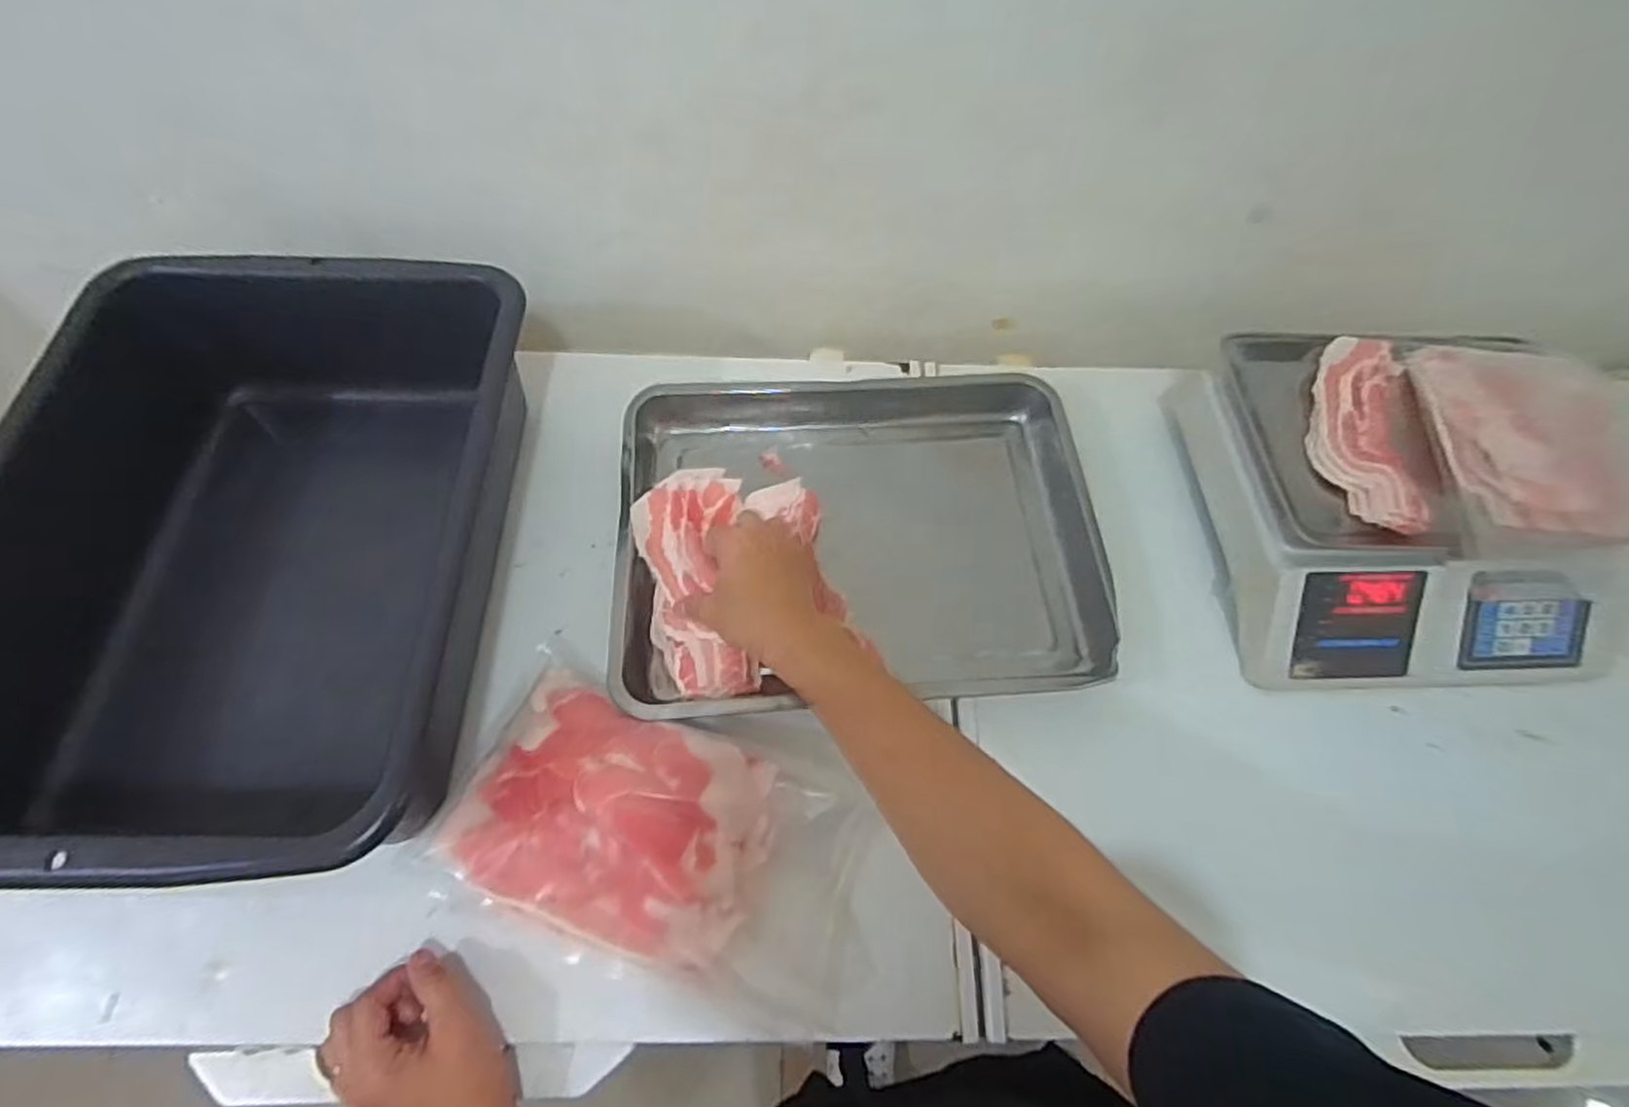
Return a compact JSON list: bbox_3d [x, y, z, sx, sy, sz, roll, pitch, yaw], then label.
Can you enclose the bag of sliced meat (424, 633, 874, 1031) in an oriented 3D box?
[{"bbox_3d":[-0.115,0.209,0.575,0.304,0.060,0.179,21,61,10],"label":"bag of sliced meat"}]

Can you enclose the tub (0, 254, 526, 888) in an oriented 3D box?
[{"bbox_3d":[-0.456,-0.005,0.633,0.368,0.158,0.531,-2,60,-4],"label":"tub"}]

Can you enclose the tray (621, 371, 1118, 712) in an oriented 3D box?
[{"bbox_3d":[0.042,-0.034,0.732,0.449,0.041,0.372,-3,60,-4],"label":"tray"}]

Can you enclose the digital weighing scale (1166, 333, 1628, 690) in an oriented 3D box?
[{"bbox_3d":[0.544,-0.046,0.706,0.329,0.110,0.318,-2,60,-4],"label":"digital weighing scale"}]

